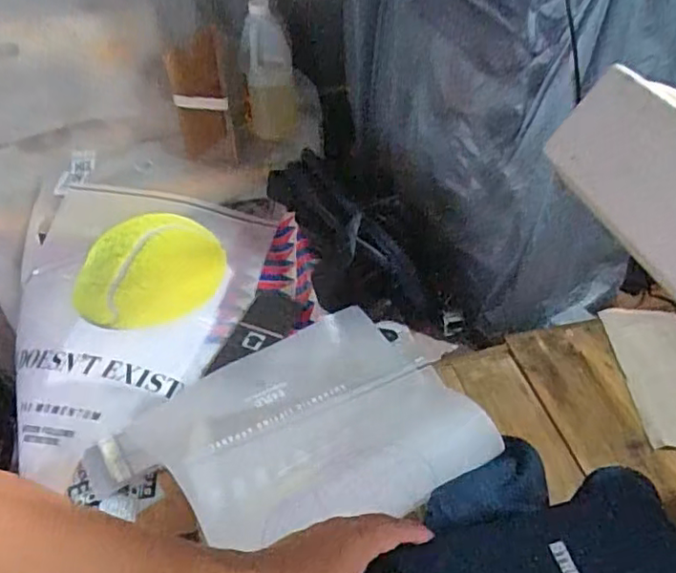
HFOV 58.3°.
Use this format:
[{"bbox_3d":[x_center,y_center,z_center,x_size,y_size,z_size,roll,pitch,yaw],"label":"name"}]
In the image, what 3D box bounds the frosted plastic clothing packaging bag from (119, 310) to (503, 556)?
[{"bbox_3d":[-0.043,0.163,0.690,0.351,0.043,0.336,-25,28,-20],"label":"frosted plastic clothing packaging bag"}]

